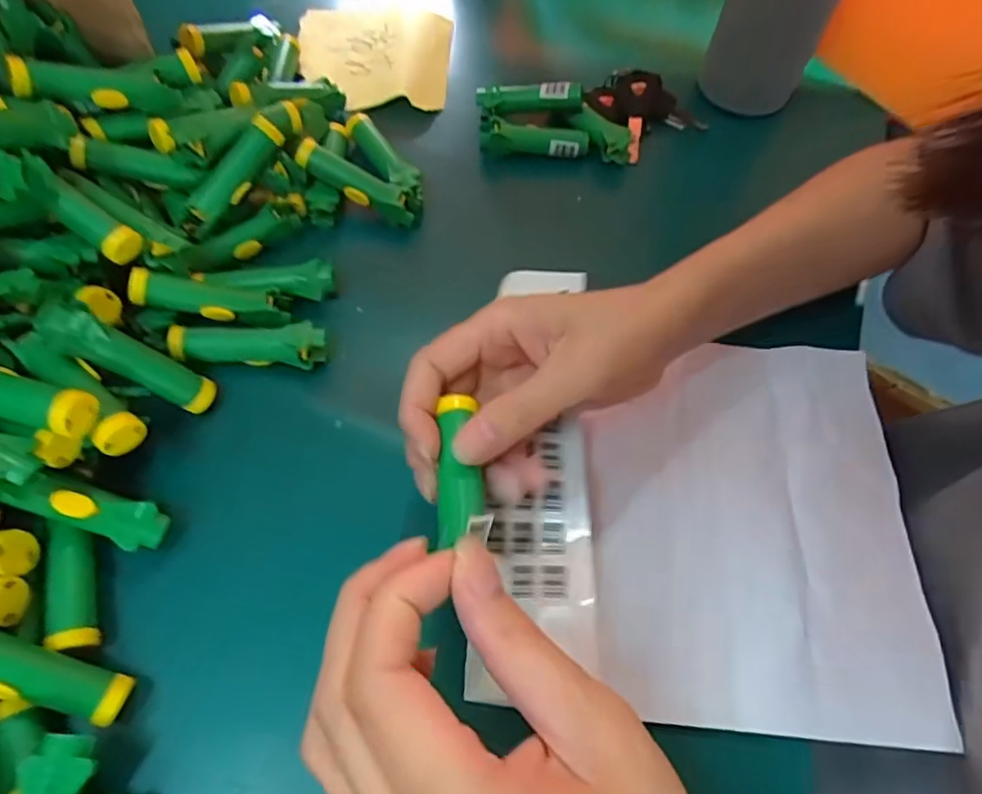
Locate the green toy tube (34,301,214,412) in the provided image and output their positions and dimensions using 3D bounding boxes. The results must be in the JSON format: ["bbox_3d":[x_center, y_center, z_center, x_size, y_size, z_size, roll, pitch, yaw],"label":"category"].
[{"bbox_3d":[-0.174,-0.018,0.287,0.019,0.083,0.019,-12,57,28],"label":"green toy tube"}]

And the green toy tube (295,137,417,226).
[{"bbox_3d":[-0.085,-0.139,0.382,0.081,0.017,0.021,27,62,-6],"label":"green toy tube"}]

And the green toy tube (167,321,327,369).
[{"bbox_3d":[-0.133,-0.029,0.329,0.078,0.022,0.020,-2,62,-5],"label":"green toy tube"}]

